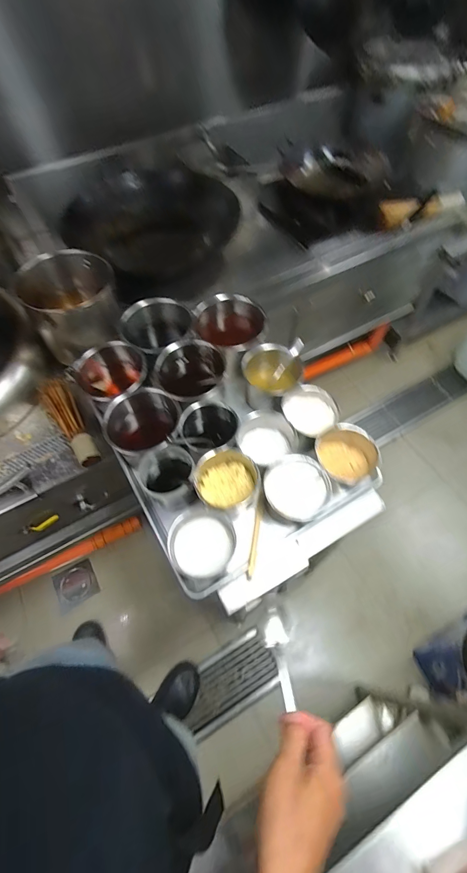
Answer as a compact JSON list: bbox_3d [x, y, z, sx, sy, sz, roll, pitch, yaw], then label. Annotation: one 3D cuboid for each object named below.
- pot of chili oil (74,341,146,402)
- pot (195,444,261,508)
[{"bbox_3d":[-0.276,-0.125,0.859,0.153,0.117,0.156,0,59,0],"label":"pot of chili oil"},{"bbox_3d":[-0.012,0.092,0.741,0.127,0.083,0.115,-28,63,-15],"label":"pot"}]

